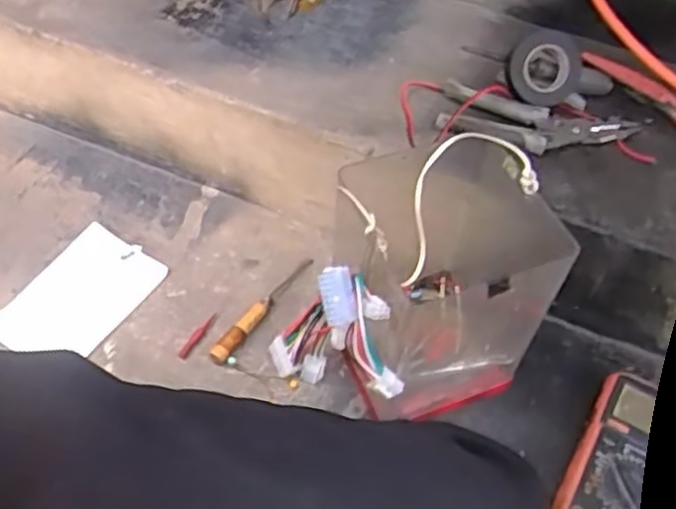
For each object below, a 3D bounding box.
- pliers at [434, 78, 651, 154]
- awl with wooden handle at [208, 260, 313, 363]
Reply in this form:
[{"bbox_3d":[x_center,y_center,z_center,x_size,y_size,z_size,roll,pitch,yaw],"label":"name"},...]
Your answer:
[{"bbox_3d":[0.191,-0.126,0.655,0.190,0.029,0.067,10,55,3],"label":"pliers"},{"bbox_3d":[-0.072,0.048,0.675,0.017,0.014,0.139,31,54,19],"label":"awl with wooden handle"}]

